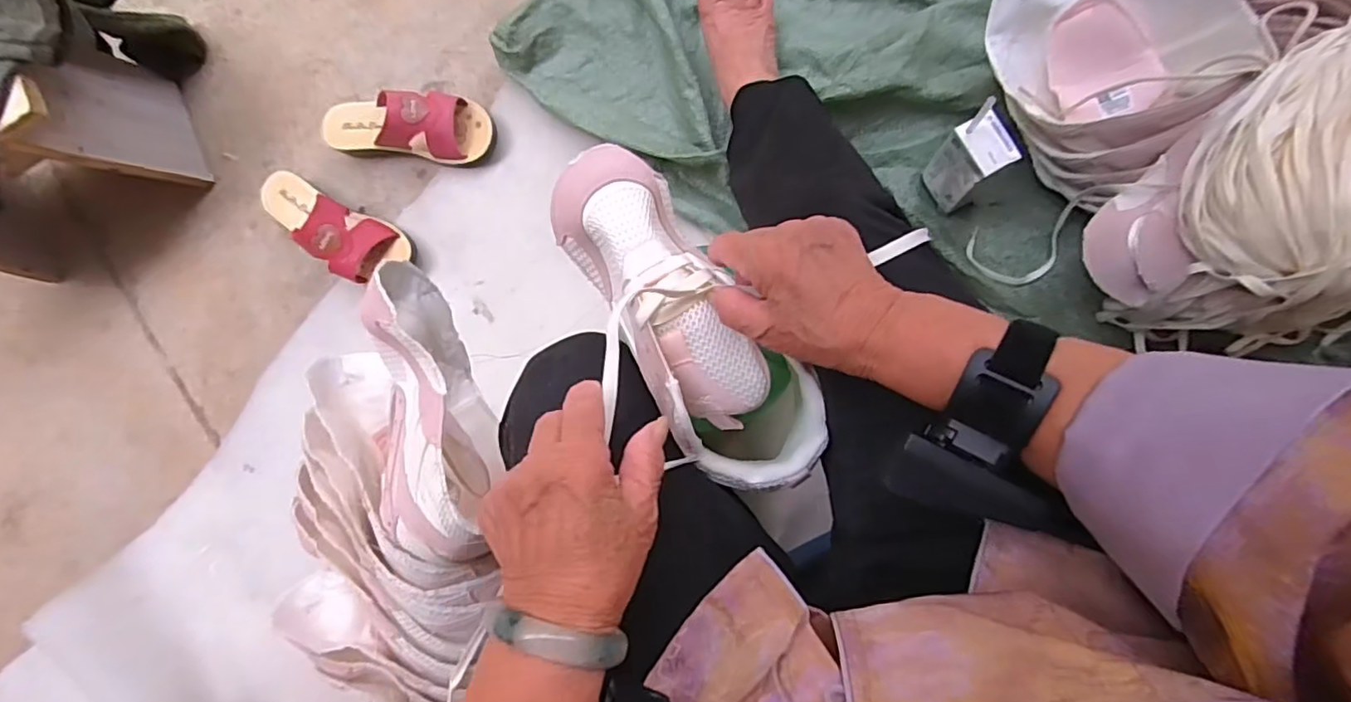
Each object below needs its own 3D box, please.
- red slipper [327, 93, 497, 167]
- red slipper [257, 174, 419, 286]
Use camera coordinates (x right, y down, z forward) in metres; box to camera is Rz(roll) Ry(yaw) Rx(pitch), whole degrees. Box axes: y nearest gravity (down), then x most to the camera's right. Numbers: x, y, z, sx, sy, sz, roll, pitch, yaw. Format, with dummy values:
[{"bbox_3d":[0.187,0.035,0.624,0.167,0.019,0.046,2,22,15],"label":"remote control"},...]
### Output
[{"bbox_3d":[-0.344,-0.282,0.754,0.222,0.080,0.081,2,89,9],"label":"red slipper"},{"bbox_3d":[-0.446,-0.156,0.767,0.218,0.077,0.081,28,93,8],"label":"red slipper"}]

